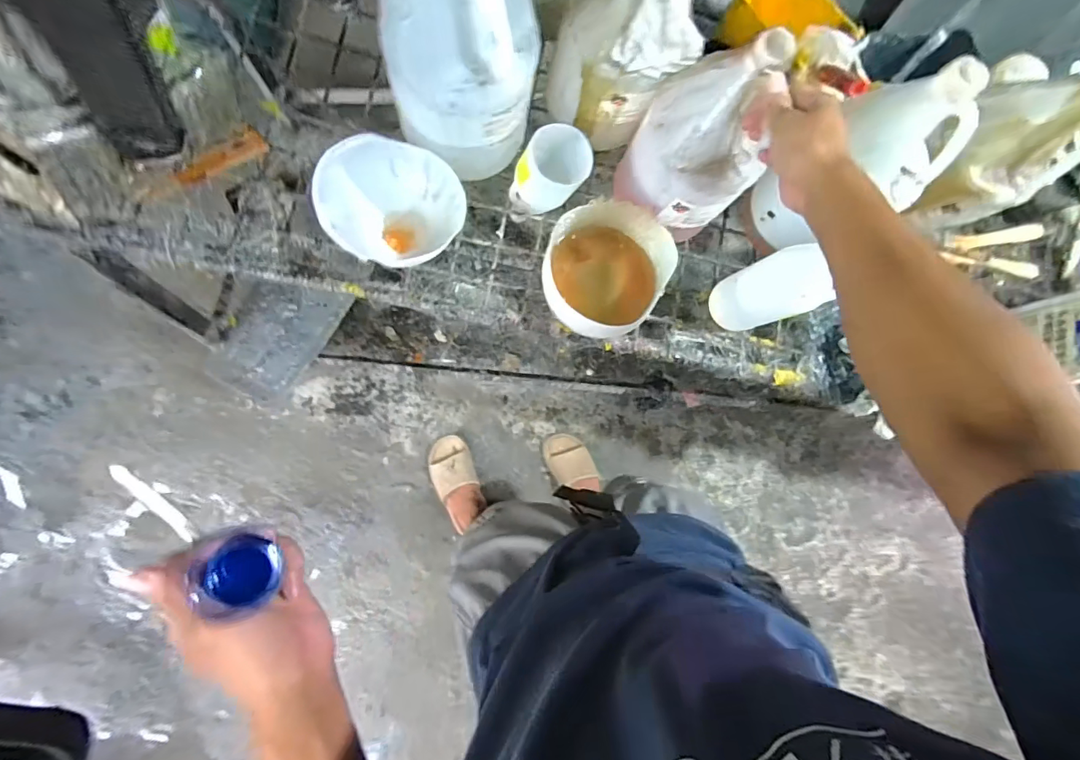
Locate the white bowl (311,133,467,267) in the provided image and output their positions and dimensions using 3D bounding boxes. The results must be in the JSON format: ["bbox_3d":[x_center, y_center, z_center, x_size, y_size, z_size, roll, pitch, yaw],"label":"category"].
[{"bbox_3d":[-0.190,-0.221,0.605,0.148,0.117,0.158,1,84,-7],"label":"white bowl"}]

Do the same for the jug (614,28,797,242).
[{"bbox_3d":[0.187,-0.275,0.549,0.146,0.247,0.115,44,81,-1],"label":"jug"}]

